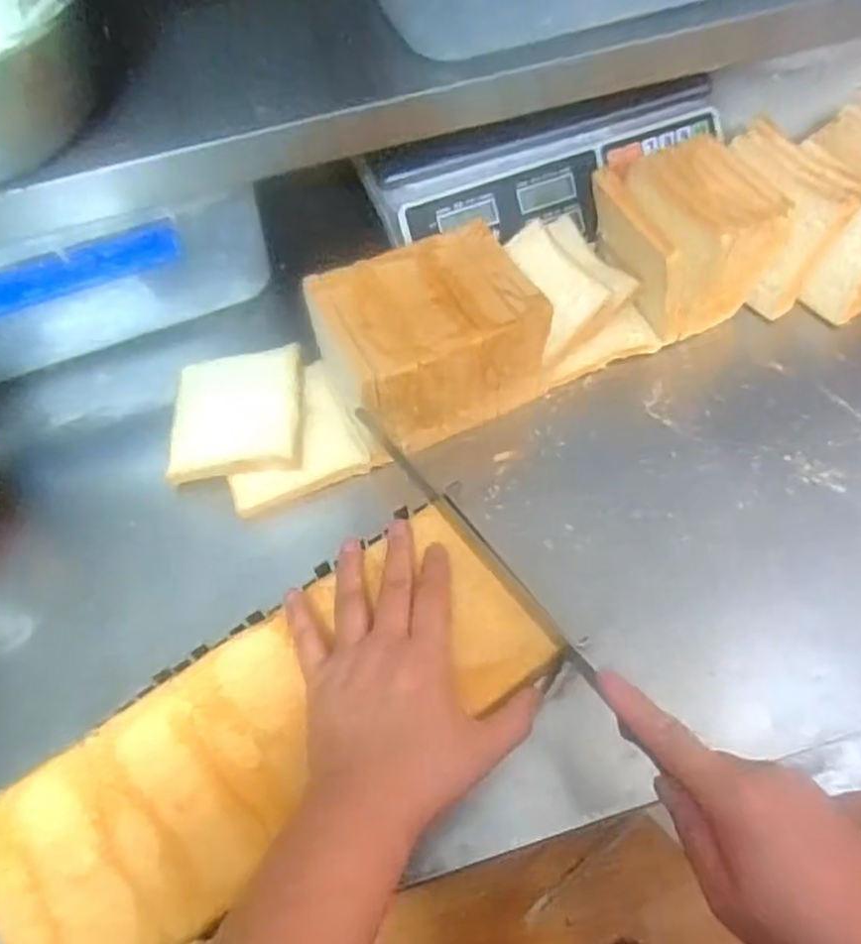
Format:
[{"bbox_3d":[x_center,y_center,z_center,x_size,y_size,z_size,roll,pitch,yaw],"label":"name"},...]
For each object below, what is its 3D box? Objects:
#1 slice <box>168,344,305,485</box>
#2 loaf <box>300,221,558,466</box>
[{"bbox_3d":[-0.161,-0.051,0.619,0.106,0.016,0.116,-4,61,1],"label":"slice"},{"bbox_3d":[0.002,-0.104,0.612,0.167,0.115,0.122,-23,63,-10],"label":"loaf"}]

